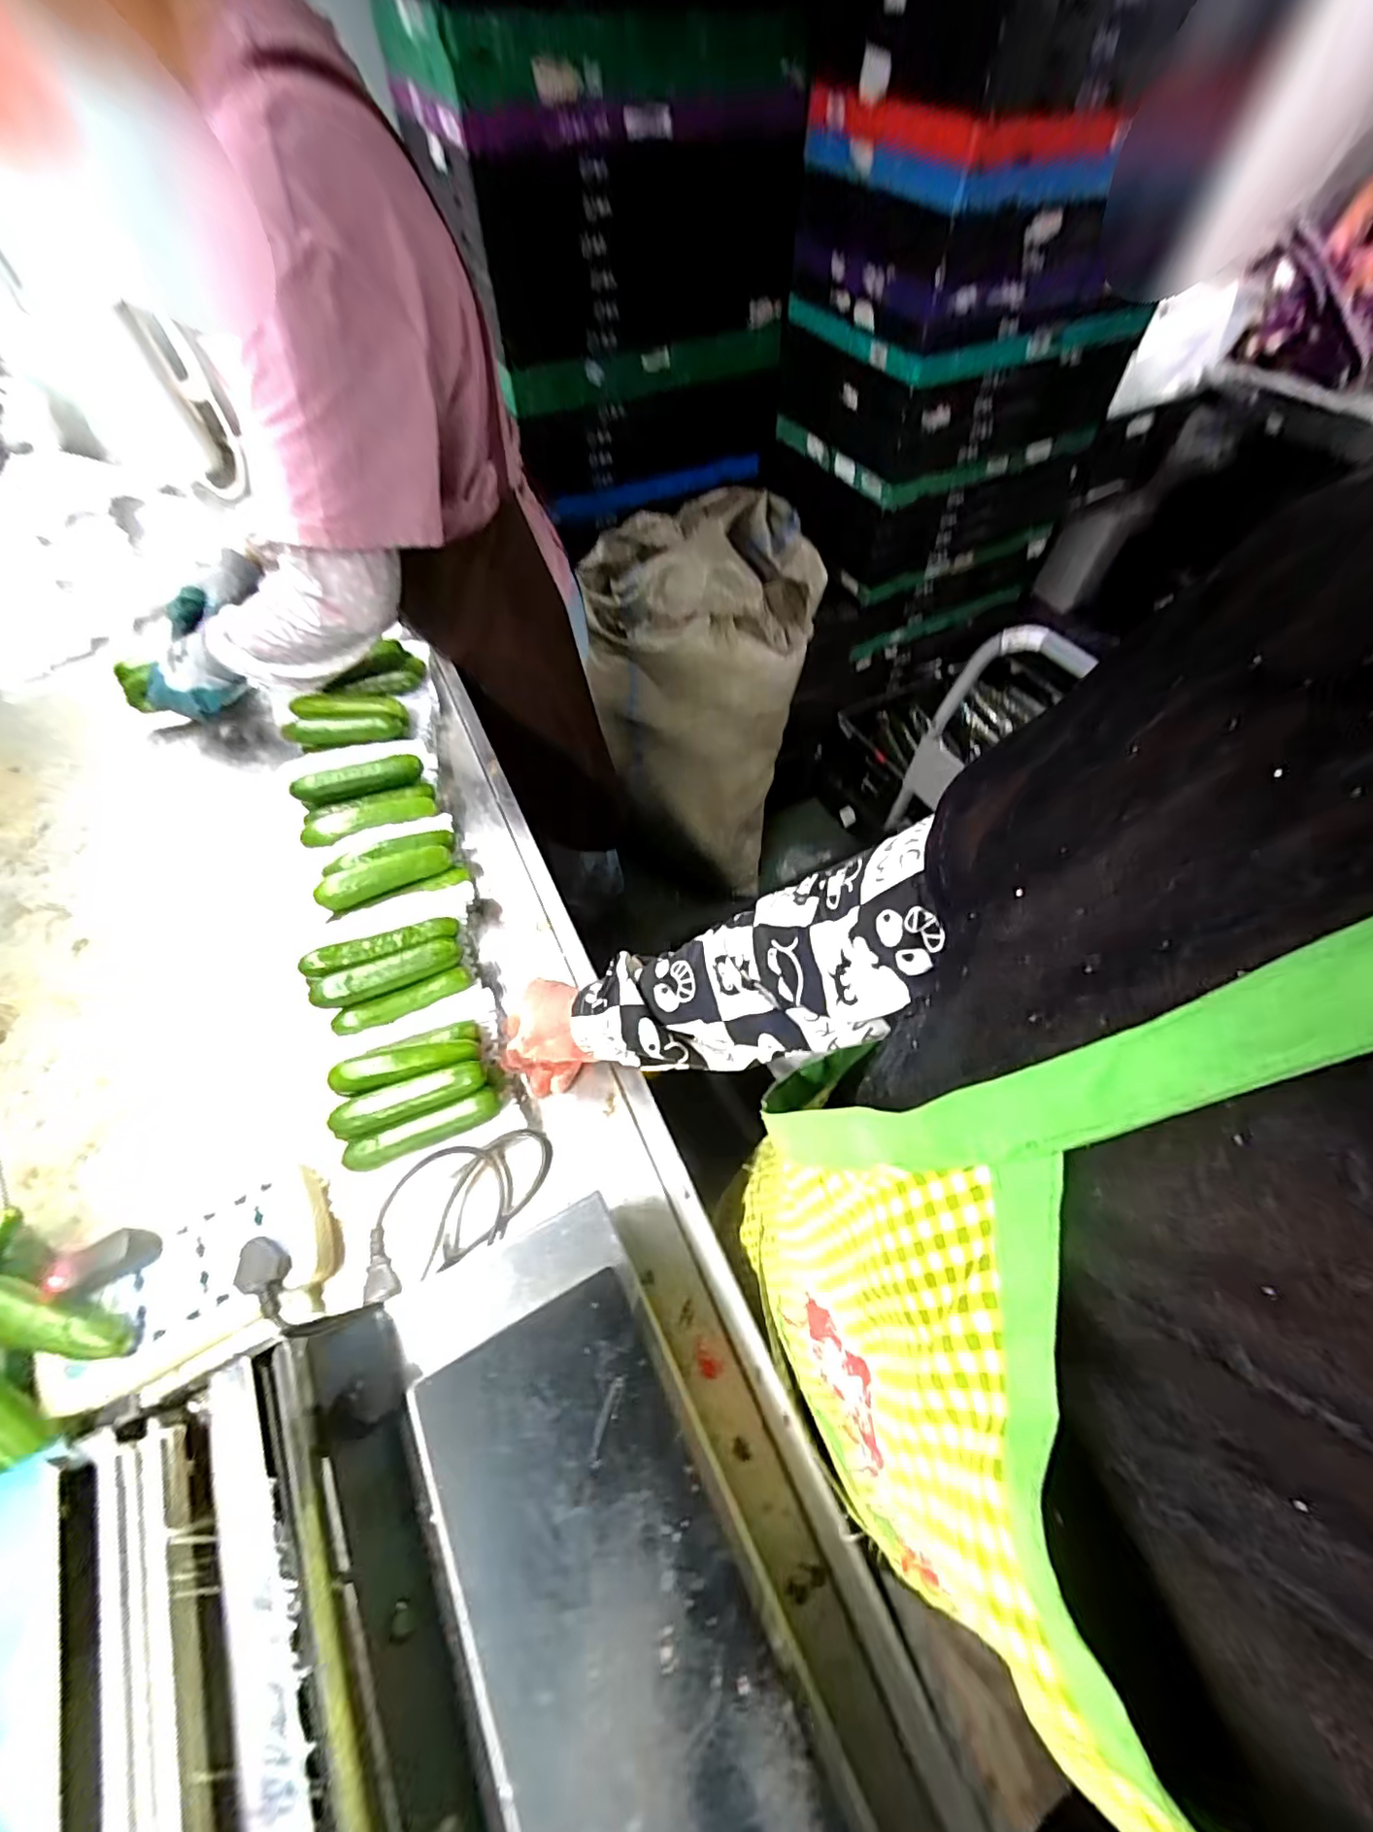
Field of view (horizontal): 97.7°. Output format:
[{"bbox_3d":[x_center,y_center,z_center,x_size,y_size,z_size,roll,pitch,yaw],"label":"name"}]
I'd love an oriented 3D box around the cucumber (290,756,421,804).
[{"bbox_3d":[-0.365,-0.152,0.668,0.132,0.028,0.025,-18,59,-11],"label":"cucumber"}]

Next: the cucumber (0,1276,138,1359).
[{"bbox_3d":[-0.441,0.277,0.410,0.116,0.028,0.031,13,58,9],"label":"cucumber"}]

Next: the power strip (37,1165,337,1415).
[{"bbox_3d":[-0.364,0.269,0.447,0.175,0.036,0.092,-27,61,-16],"label":"power strip"}]

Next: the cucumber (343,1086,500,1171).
[{"bbox_3d":[-0.214,0.178,0.494,0.123,0.034,0.025,-20,59,-12],"label":"cucumber"}]

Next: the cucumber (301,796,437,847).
[{"bbox_3d":[-0.351,-0.106,0.663,0.138,0.027,0.028,-19,59,-11],"label":"cucumber"}]

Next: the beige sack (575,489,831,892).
[{"bbox_3d":[0.039,-0.517,1.440,0.450,0.697,0.406,19,59,13],"label":"beige sack"}]

